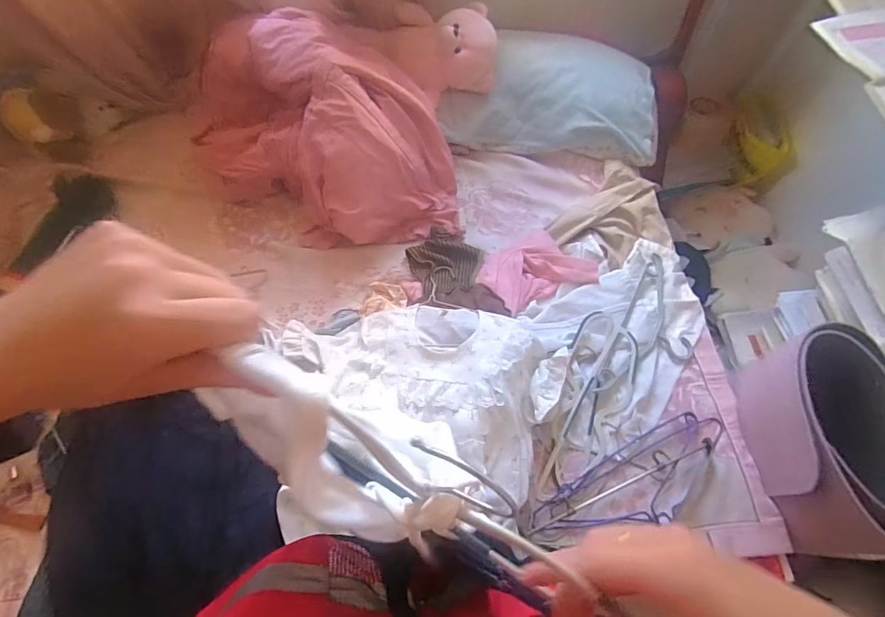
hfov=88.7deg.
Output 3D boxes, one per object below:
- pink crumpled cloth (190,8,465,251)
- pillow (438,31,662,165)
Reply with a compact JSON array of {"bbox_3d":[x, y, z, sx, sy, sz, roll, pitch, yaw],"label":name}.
[{"bbox_3d":[-0.293,-0.432,1.118,0.693,0.319,0.464,38,71,18],"label":"pink crumpled cloth"},{"bbox_3d":[0.290,-0.552,1.209,0.563,0.177,0.281,2,64,2],"label":"pillow"}]

